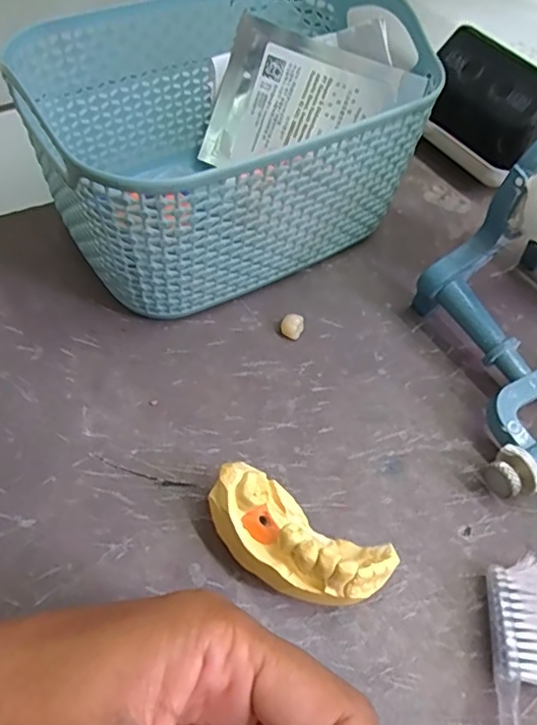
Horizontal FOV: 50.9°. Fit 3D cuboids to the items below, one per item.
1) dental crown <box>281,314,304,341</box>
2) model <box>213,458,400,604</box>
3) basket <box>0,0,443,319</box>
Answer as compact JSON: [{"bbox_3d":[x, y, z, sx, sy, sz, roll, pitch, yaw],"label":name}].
[{"bbox_3d":[0.011,-0.016,0.253,0.010,0.009,0.008,12,55,3],"label":"dental crown"},{"bbox_3d":[0.008,0.059,0.186,0.061,0.032,0.028,31,58,16],"label":"model"},{"bbox_3d":[-0.016,-0.098,0.262,0.162,0.085,0.117,-26,61,-21],"label":"basket"}]

